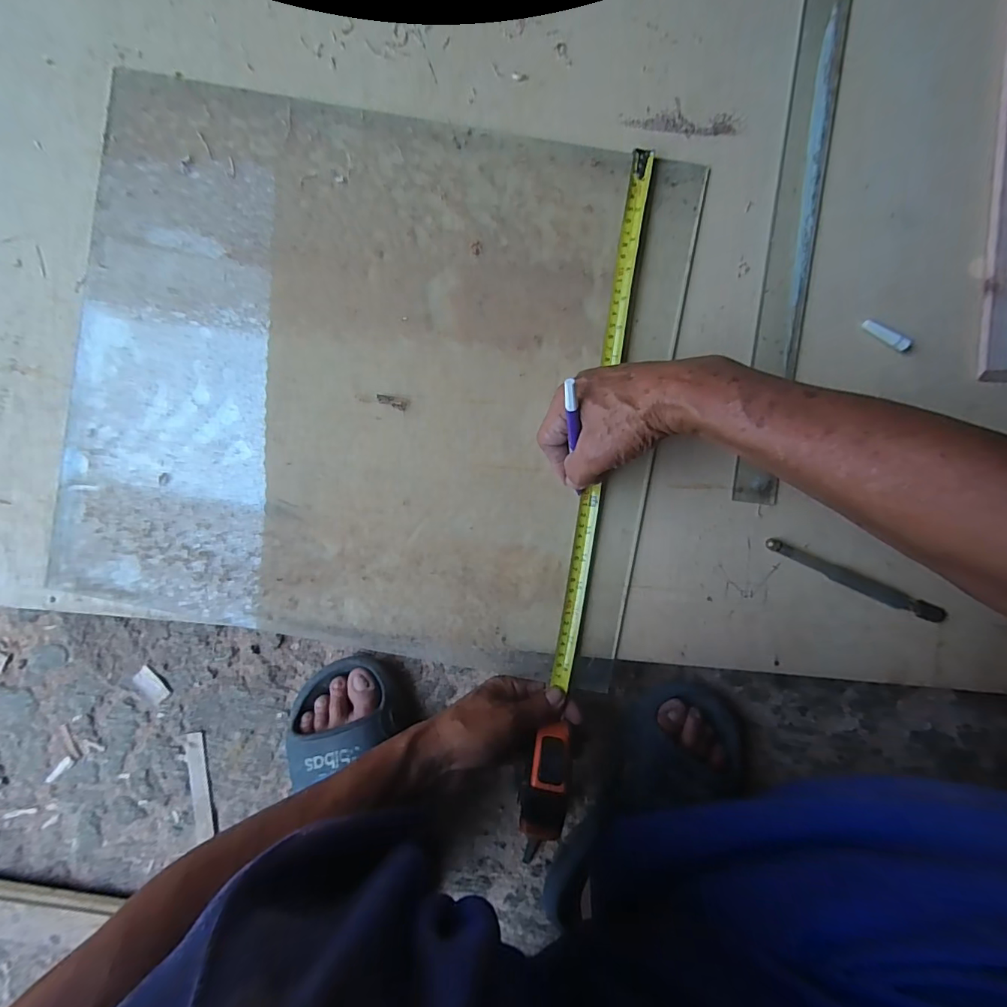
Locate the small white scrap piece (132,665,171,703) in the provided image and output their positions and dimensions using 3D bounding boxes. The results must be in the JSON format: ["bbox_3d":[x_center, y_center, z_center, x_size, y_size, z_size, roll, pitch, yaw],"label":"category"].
[{"bbox_3d":[-0.379,0.197,0.503,0.040,0.004,0.029,44,94,0],"label":"small white scrap piece"}]

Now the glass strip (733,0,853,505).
[{"bbox_3d":[0.250,-0.232,0.403,0.037,0.007,0.462,7,94,1],"label":"glass strip"}]

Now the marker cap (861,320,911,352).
[{"bbox_3d":[0.328,-0.144,0.401,0.041,0.009,0.009,34,94,-1],"label":"marker cap"}]

